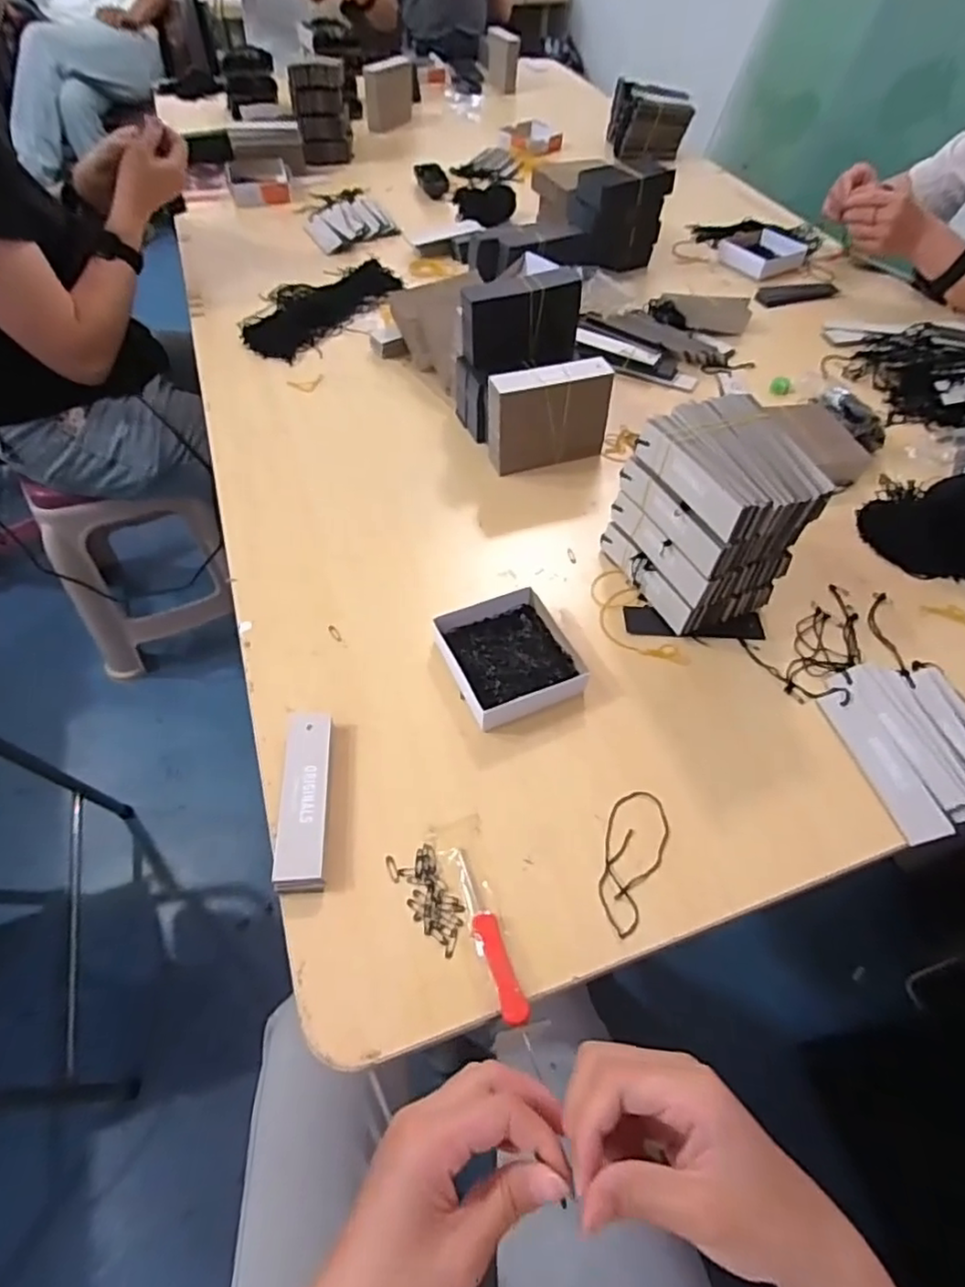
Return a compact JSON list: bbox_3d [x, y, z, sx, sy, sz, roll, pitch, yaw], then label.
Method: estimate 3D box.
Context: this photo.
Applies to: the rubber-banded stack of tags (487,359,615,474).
[{"bbox_3d":[0.071,-0.241,0.669,0.132,0.102,0.033,-15,55,-13],"label":"rubber-banded stack of tags"}]

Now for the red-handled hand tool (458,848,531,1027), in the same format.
[{"bbox_3d":[0.003,0.187,0.404,0.017,0.006,0.108,-17,56,-14],"label":"red-handled hand tool"}]

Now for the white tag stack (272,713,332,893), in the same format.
[{"bbox_3d":[-0.127,0.110,0.447,0.032,0.019,0.127,-3,53,-4],"label":"white tag stack"}]

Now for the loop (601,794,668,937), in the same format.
[{"bbox_3d":[0.105,0.152,0.440,0.043,0.004,0.102,17,55,11],"label":"loop"}]

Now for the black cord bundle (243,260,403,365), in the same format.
[{"bbox_3d":[-0.238,-0.493,0.904,0.134,0.016,0.280,27,57,17],"label":"black cord bundle"}]

